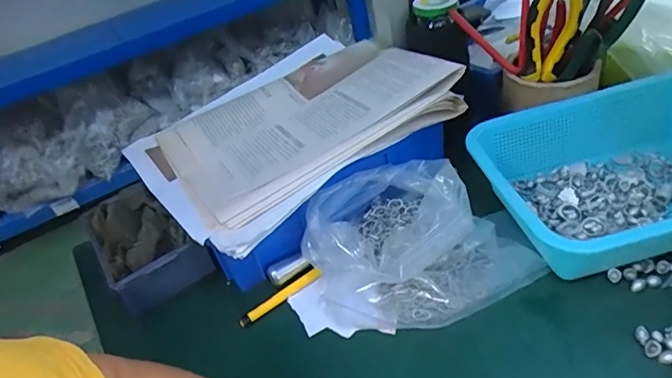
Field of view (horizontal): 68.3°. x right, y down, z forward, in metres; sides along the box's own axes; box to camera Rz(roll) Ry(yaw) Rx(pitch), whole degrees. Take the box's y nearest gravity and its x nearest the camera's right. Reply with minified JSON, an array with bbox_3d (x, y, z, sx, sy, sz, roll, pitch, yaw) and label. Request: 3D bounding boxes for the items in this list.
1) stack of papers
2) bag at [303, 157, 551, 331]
[{"bbox_3d":[-0.056,-0.068,0.514,0.276,0.032,0.238,-38,42,-16],"label":"stack of papers"},{"bbox_3d":[0.068,0.042,0.441,0.182,0.084,0.146,-27,38,-15],"label":"bag"}]

